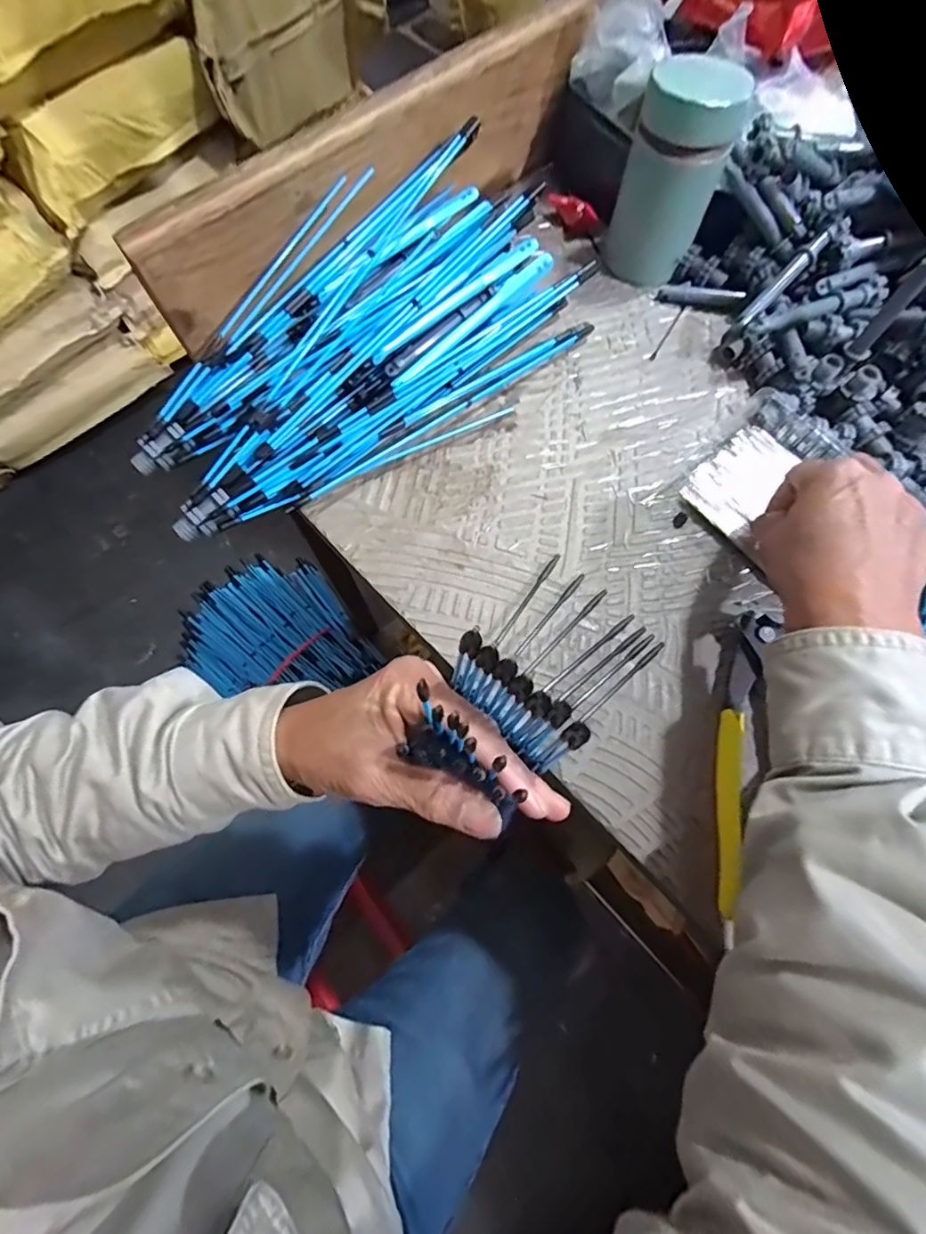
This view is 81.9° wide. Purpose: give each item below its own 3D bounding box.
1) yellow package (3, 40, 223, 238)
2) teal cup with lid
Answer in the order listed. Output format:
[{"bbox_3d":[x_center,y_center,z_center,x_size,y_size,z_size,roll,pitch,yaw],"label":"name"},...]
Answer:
[{"bbox_3d":[-0.616,-0.858,0.947,0.084,0.125,0.366,41,76,13],"label":"yellow package"},{"bbox_3d":[0.148,-0.314,0.386,0.064,0.115,0.055,17,72,6],"label":"teal cup with lid"}]

